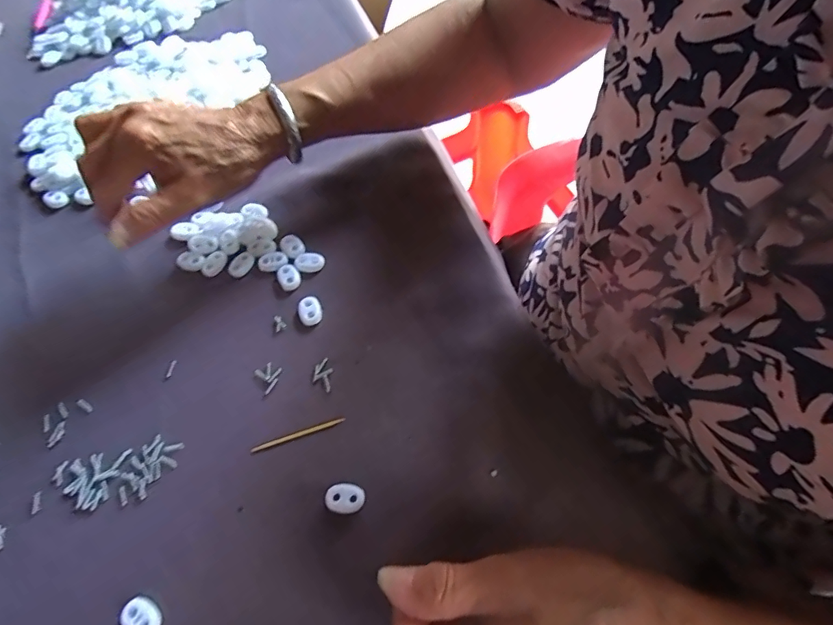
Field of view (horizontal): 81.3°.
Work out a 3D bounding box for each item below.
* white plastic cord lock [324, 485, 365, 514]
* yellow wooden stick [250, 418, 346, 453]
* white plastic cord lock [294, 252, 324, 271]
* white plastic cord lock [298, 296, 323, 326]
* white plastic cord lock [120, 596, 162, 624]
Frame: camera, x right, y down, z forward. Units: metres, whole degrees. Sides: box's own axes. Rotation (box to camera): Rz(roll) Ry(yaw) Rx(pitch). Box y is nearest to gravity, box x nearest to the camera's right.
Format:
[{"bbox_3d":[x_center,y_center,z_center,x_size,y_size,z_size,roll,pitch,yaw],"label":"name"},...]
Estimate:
[{"bbox_3d":[-0.042,0.110,0.286,0.023,0.004,0.015,-4,60,2],"label":"white plastic cord lock"},{"bbox_3d":[-0.076,0.077,0.310,0.061,0.004,0.004,-17,60,-6],"label":"yellow wooden stick"},{"bbox_3d":[-0.083,-0.039,0.376,0.022,0.005,0.015,-1,60,4],"label":"white plastic cord lock"},{"bbox_3d":[-0.078,-0.001,0.354,0.016,0.008,0.021,-19,61,-6],"label":"white plastic cord lock"},{"bbox_3d":[-0.150,0.166,0.263,0.023,0.004,0.017,34,68,21],"label":"white plastic cord lock"}]

